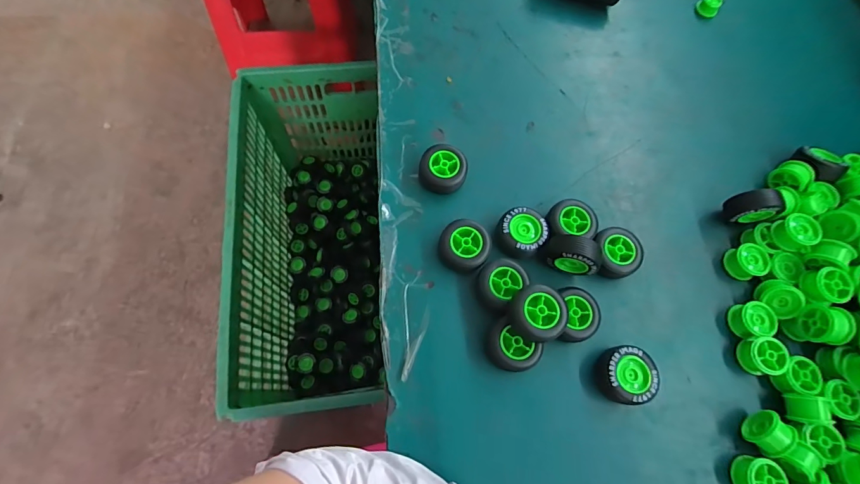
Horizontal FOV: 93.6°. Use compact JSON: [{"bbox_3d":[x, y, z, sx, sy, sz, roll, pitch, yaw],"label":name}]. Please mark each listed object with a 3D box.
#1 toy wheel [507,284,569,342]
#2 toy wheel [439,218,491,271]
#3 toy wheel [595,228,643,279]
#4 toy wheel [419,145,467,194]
[{"bbox_3d":[0.094,0.062,0.352,0.047,0.019,0.046,2,69,-4],"label":"toy wheel"},{"bbox_3d":[0.034,0.003,0.392,0.047,0.018,0.046,2,69,-4],"label":"toy wheel"},{"bbox_3d":[0.186,0.011,0.404,0.045,0.030,0.047,2,69,-4],"label":"toy wheel"},{"bbox_3d":[0.015,-0.074,0.423,0.047,0.028,0.046,2,69,-4],"label":"toy wheel"}]

